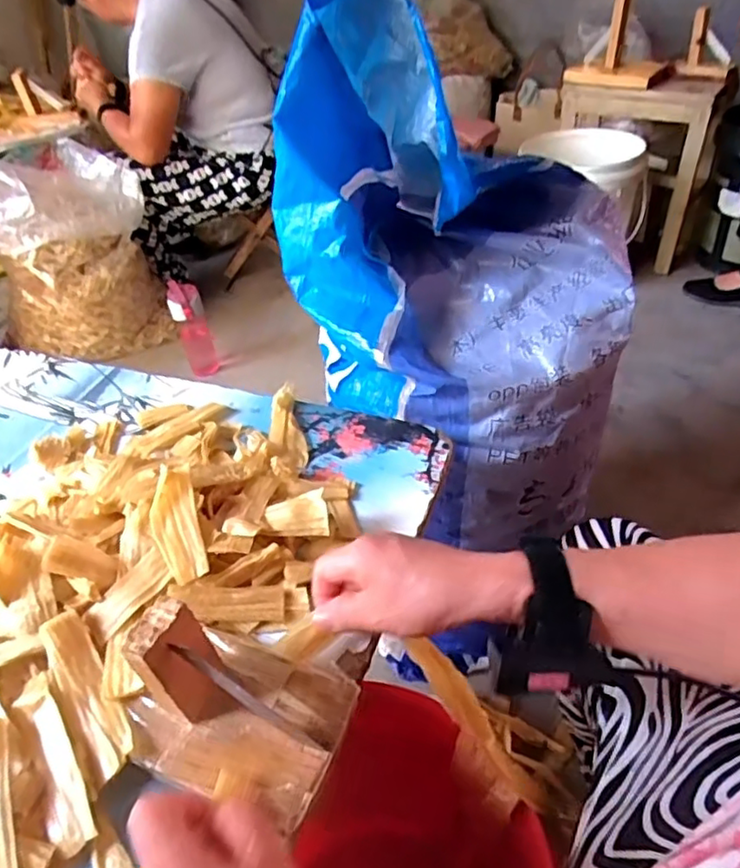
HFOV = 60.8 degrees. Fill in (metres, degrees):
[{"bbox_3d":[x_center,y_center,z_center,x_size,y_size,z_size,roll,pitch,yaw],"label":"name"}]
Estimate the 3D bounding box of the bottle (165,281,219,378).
[{"bbox_3d":[-0.409,-0.233,1.475,0.073,0.242,0.089,-18,42,-13],"label":"bottle"}]

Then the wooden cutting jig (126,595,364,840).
[{"bbox_3d":[-0.078,0.139,0.348,0.114,0.079,0.088,14,45,22],"label":"wooden cutting jig"}]

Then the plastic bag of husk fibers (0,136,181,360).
[{"bbox_3d":[-0.714,-0.414,1.505,0.318,0.443,0.330,21,48,28],"label":"plastic bag of husk fibers"}]

